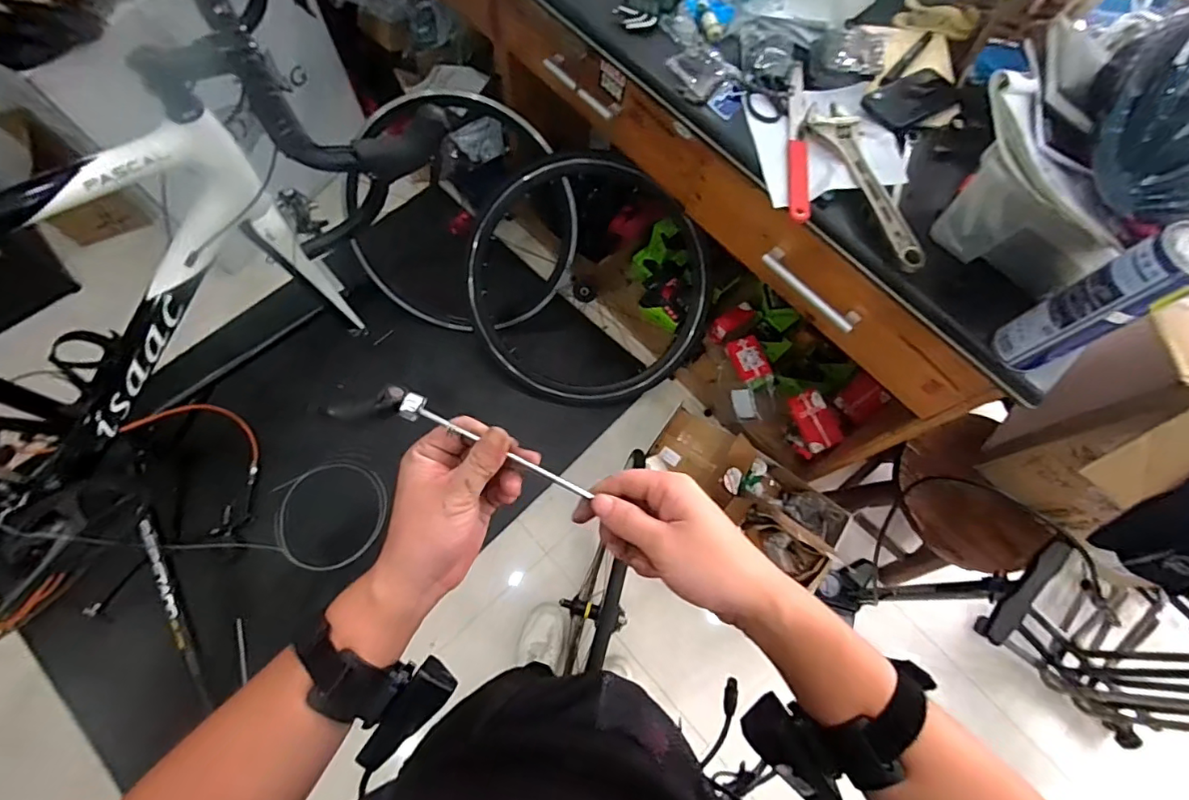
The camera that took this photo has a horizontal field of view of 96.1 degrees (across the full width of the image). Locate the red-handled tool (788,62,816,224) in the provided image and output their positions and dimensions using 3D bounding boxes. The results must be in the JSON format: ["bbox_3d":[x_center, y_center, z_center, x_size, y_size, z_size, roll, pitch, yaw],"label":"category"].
[{"bbox_3d":[0.312,-0.400,0.812,0.033,0.022,0.300,8,69,0],"label":"red-handled tool"}]

